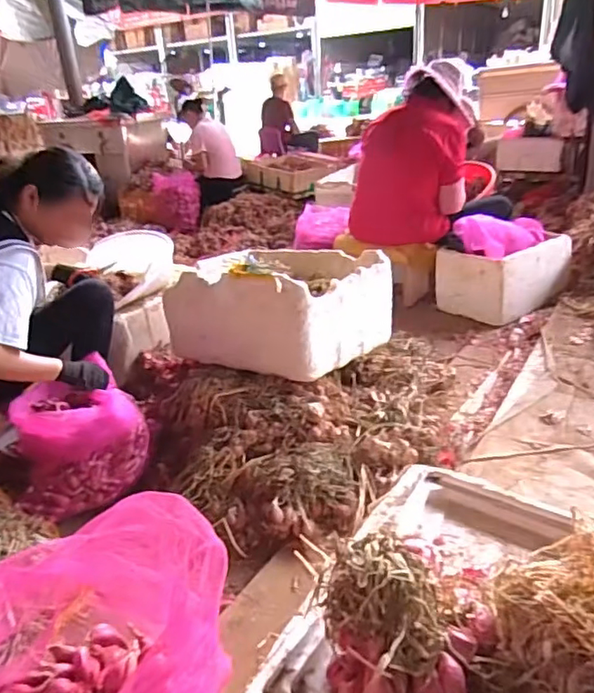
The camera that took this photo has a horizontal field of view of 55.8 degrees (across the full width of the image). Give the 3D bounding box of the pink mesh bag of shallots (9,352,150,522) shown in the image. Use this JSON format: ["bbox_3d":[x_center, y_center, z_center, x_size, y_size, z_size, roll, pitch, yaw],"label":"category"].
[{"bbox_3d":[-0.550,0.219,1.416,0.292,0.231,0.307,-16,28,-23],"label":"pink mesh bag of shallots"}]

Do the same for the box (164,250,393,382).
[{"bbox_3d":[-0.065,-0.149,1.728,0.598,0.277,0.452,15,32,35],"label":"box"}]

